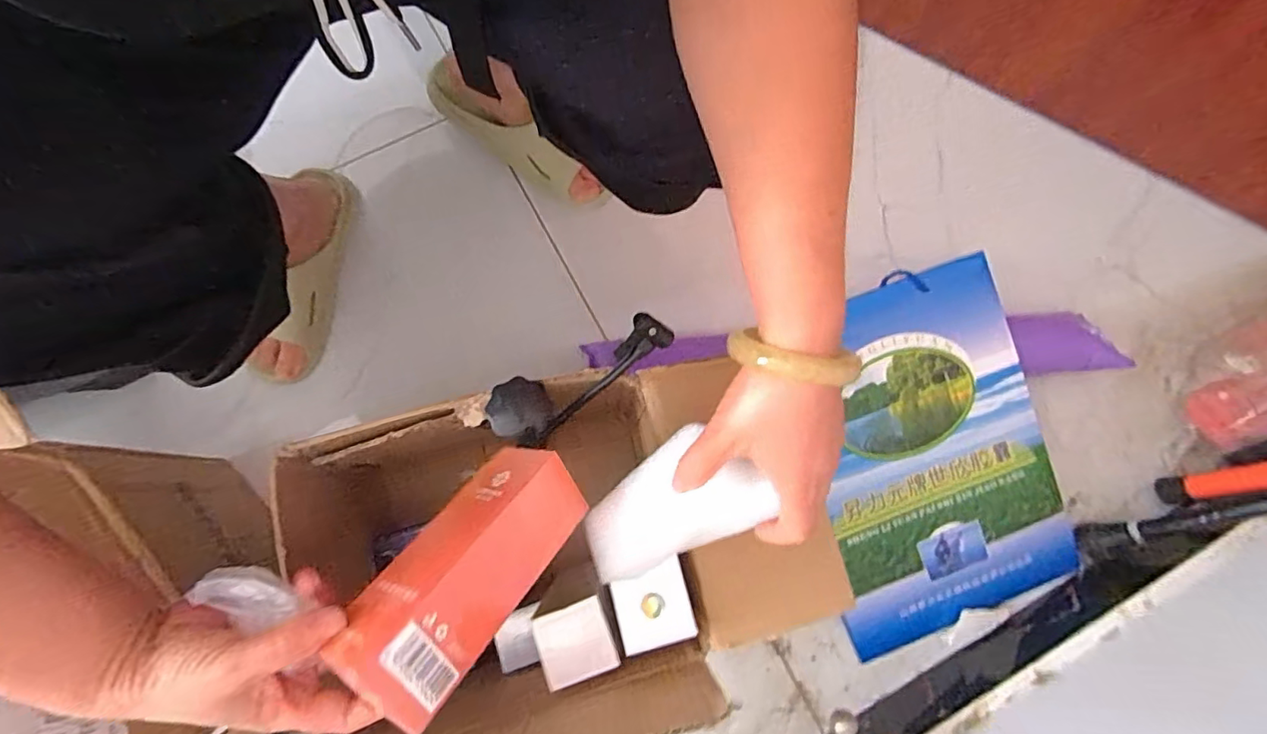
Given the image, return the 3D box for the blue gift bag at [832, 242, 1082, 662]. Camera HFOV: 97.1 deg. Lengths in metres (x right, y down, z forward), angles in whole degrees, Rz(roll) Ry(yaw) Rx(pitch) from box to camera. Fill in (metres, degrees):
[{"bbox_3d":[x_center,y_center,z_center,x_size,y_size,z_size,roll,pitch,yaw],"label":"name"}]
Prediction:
[{"bbox_3d":[0.288,0.086,0.560,0.241,0.020,0.333,-20,92,-1],"label":"blue gift bag"}]

